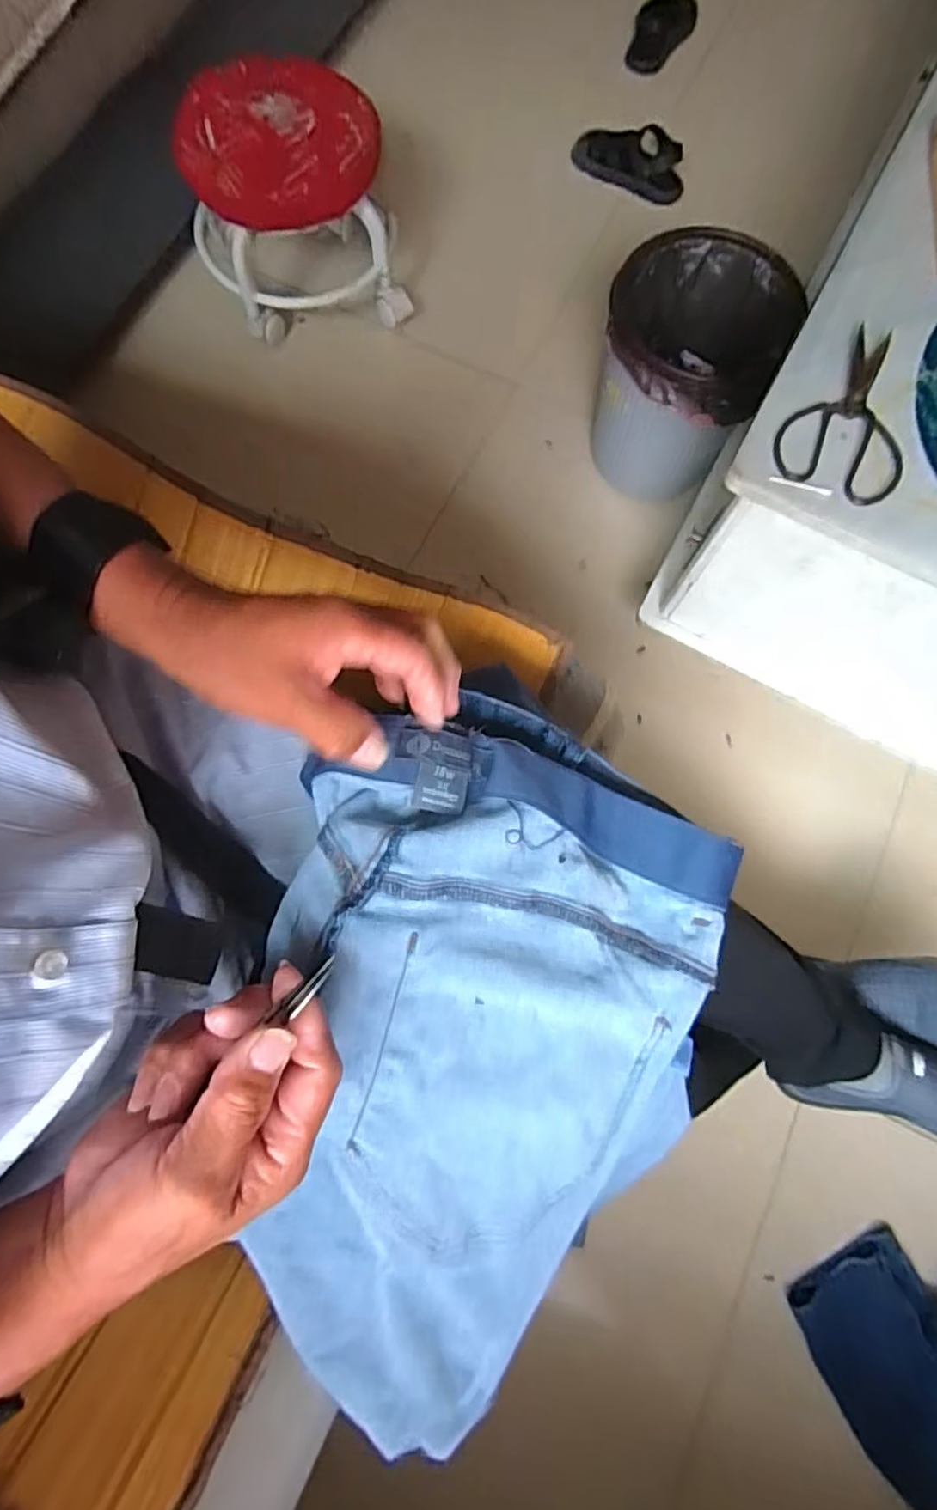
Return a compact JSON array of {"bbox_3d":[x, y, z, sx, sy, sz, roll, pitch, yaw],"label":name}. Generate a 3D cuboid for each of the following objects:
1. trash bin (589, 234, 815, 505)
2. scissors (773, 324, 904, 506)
[{"bbox_3d":[0.294,-0.528,0.946,0.218,0.273,0.255,18,76,3],"label":"trash bin"},{"bbox_3d":[0.367,-0.326,0.617,0.117,0.008,0.183,23,76,4],"label":"scissors"}]

